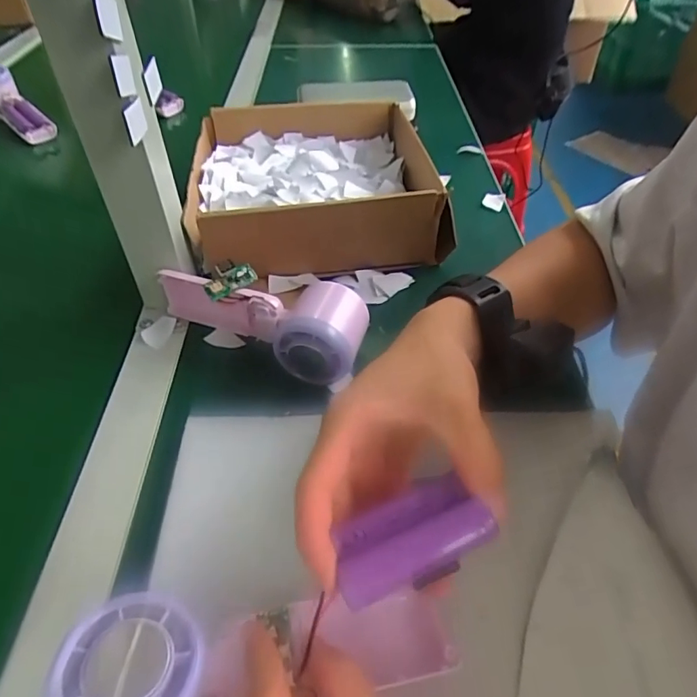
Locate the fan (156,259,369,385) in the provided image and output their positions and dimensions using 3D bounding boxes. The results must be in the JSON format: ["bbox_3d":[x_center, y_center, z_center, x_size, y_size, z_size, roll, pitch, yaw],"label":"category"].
[{"bbox_3d":[-0.059,-0.031,0.387,0.163,0.052,0.064,24,49,23],"label":"fan"}]

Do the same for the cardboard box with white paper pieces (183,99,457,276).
[{"bbox_3d":[-0.035,-0.164,0.509,0.222,0.080,0.220,-5,48,-7],"label":"cardboard box with white paper pieces"}]

